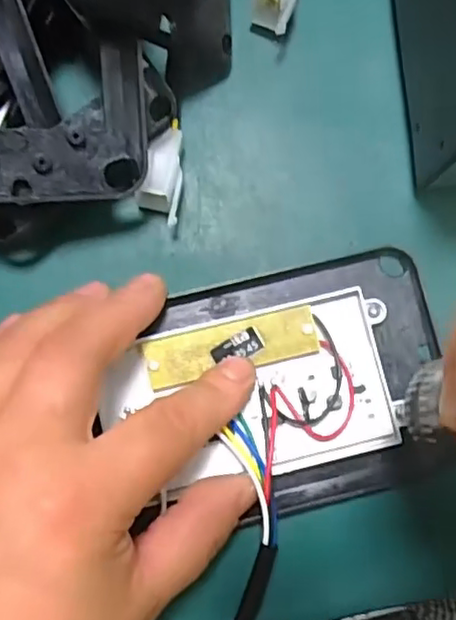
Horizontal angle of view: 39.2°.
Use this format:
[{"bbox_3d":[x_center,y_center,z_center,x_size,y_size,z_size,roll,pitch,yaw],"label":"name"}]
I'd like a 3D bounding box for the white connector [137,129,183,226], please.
[{"bbox_3d":[-0.025,-0.051,0.247,0.016,0.019,0.036,8,82,1],"label":"white connector"}]

